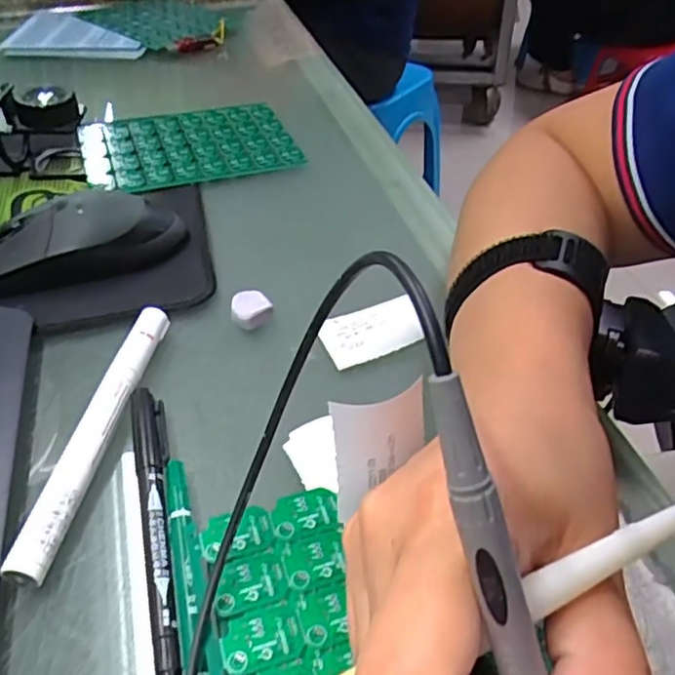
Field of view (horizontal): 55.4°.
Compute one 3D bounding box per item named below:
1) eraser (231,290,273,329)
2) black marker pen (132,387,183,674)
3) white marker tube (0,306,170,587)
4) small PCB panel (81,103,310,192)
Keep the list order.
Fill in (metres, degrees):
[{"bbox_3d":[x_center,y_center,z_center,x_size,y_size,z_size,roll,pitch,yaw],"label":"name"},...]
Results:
[{"bbox_3d":[-0.045,-0.015,0.343,0.021,0.013,0.020,-8,43,-8],"label":"eraser"},{"bbox_3d":[-0.069,0.072,0.249,0.012,0.011,0.139,-11,44,-11],"label":"black marker pen"},{"bbox_3d":[-0.103,0.039,0.281,0.013,0.015,0.144,5,43,6],"label":"white marker tube"},{"bbox_3d":[-0.112,-0.145,0.484,0.149,0.005,0.104,-13,47,-15],"label":"small PCB panel"}]

